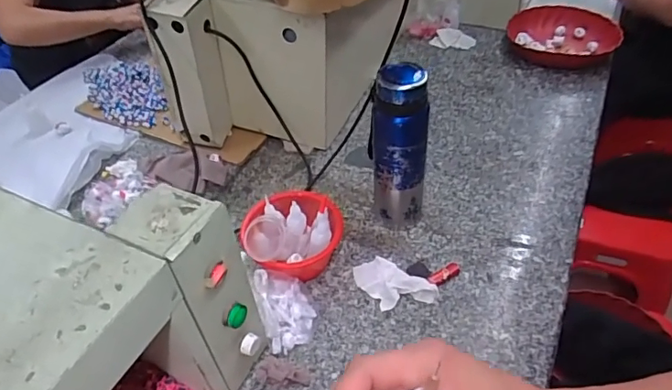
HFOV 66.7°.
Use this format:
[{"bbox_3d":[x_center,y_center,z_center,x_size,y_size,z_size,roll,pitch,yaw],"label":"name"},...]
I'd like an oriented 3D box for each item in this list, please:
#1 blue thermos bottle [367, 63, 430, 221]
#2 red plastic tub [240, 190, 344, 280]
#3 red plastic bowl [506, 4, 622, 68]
[{"bbox_3d":[0.093,-0.064,0.776,0.079,0.277,0.072,-2,45,2],"label":"blue thermos bottle"},{"bbox_3d":[-0.066,0.059,0.778,0.147,0.104,0.142,-2,45,2],"label":"red plastic tub"},{"bbox_3d":[0.534,-0.372,1.199,0.228,0.055,0.223,-4,43,4],"label":"red plastic bowl"}]

